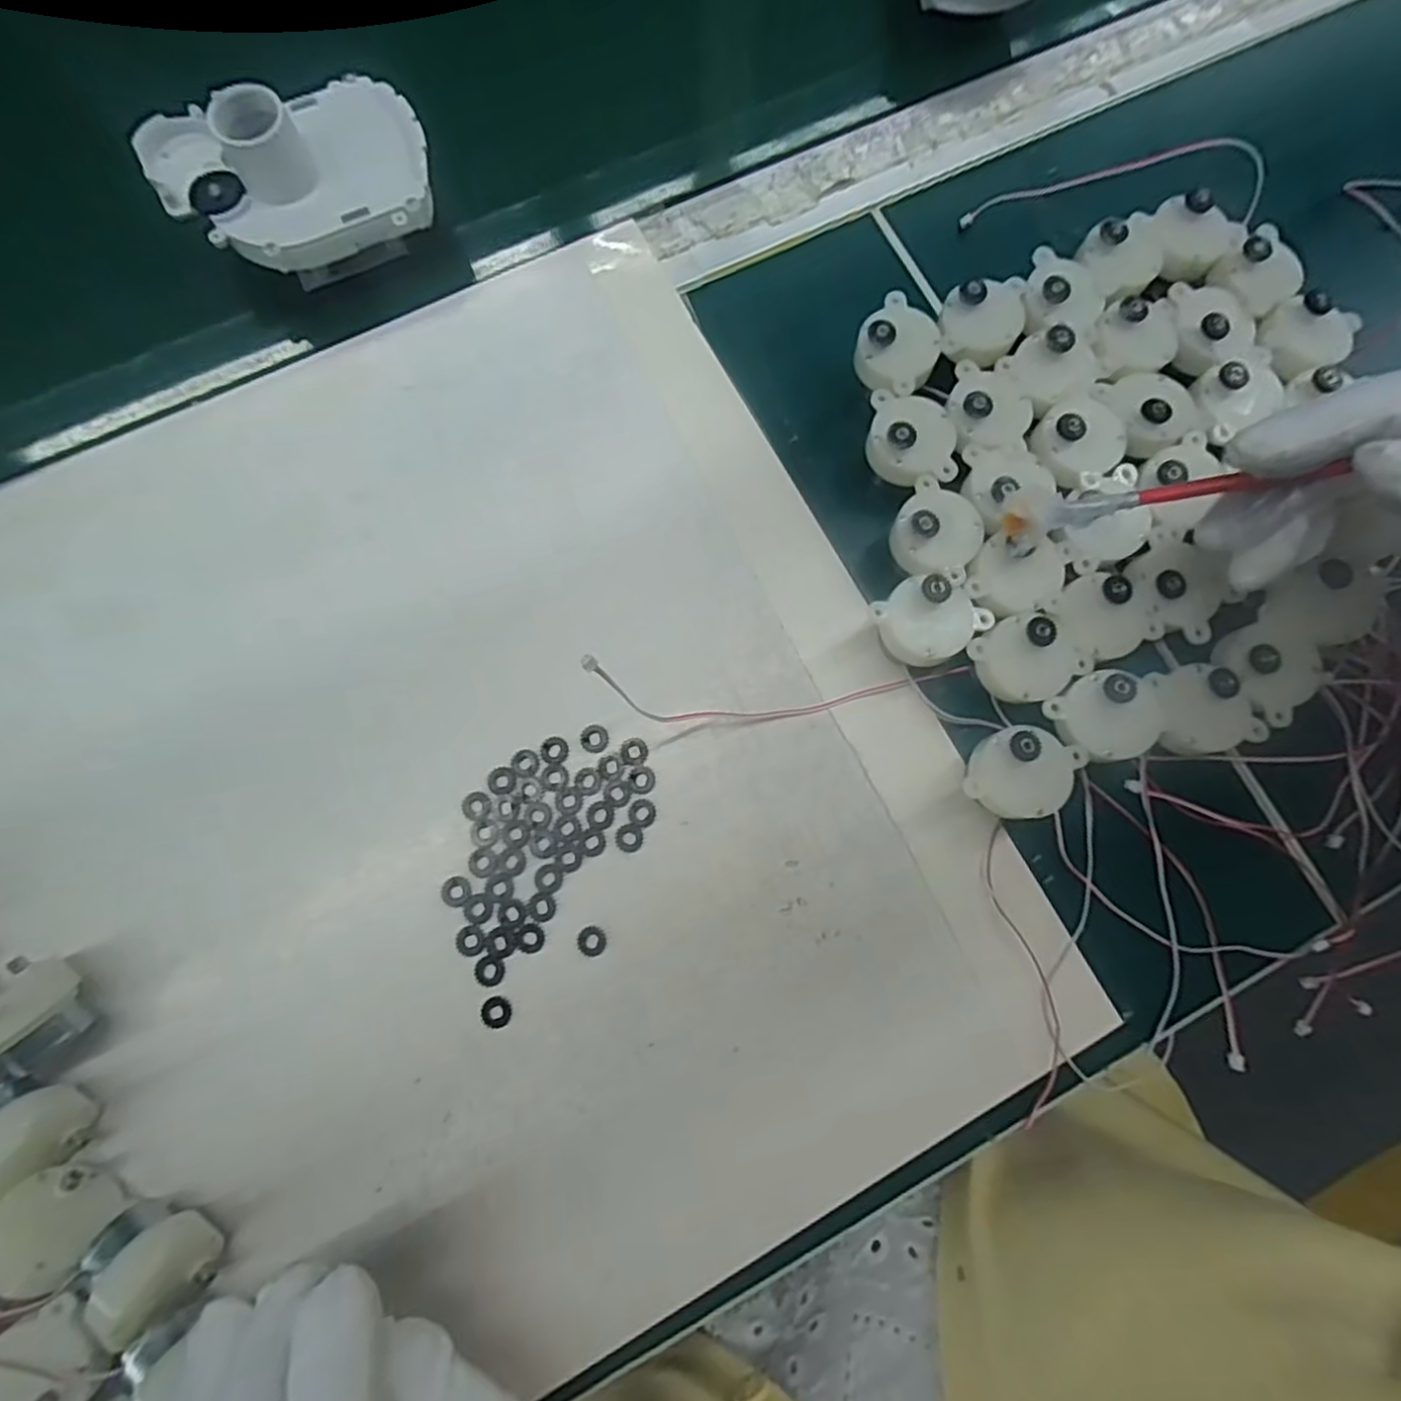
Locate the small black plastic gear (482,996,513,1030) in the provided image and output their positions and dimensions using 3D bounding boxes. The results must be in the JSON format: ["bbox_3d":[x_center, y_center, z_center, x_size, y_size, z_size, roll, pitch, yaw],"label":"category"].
[{"bbox_3d":[-0.072,0.110,0.245,0.010,0.004,0.011,0,79,-1],"label":"small black plastic gear"}]

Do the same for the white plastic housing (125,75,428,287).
[{"bbox_3d":[-0.160,-0.209,0.278,0.100,0.053,0.068,-19,80,-5],"label":"white plastic housing"}]

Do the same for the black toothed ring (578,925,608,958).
[{"bbox_3d":[-0.039,0.087,0.250,0.011,0.004,0.010,0,79,-1],"label":"black toothed ring"}]

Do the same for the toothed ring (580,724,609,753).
[{"bbox_3d":[-0.040,0.014,0.263,0.010,0.004,0.011,0,79,-1],"label":"toothed ring"}]

